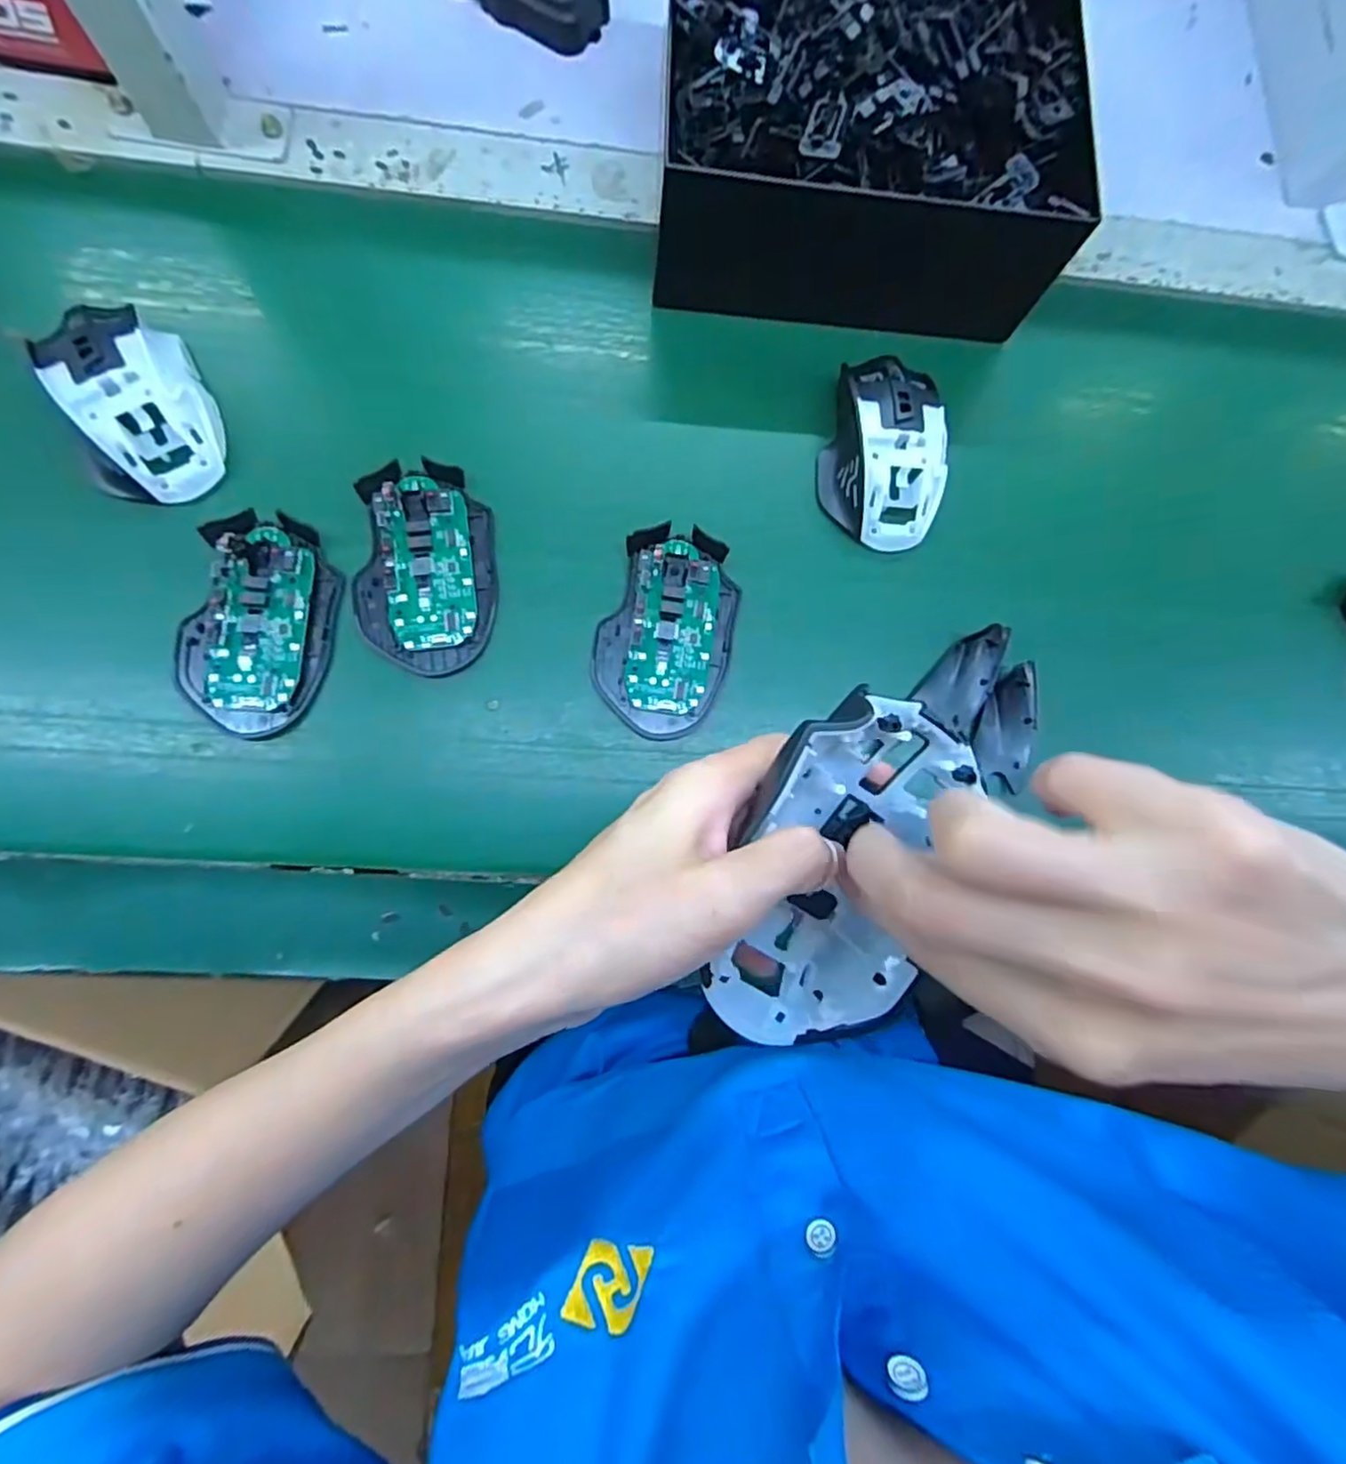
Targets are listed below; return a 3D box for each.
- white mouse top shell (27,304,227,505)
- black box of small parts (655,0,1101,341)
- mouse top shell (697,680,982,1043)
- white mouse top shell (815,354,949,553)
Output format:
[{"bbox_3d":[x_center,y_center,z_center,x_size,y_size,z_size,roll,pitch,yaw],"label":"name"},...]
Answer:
[{"bbox_3d":[-0.288,-0.178,0.357,0.072,0.034,0.111,-23,85,-9],"label":"white mouse top shell"},{"bbox_3d":[0.109,-0.349,0.389,0.223,0.107,0.177,4,82,-5],"label":"black box of small parts"},{"bbox_3d":[0.052,0.044,0.222,0.065,0.031,0.112,15,93,-4],"label":"mouse top shell"},{"bbox_3d":[0.122,-0.165,0.394,0.067,0.033,0.110,4,82,-5],"label":"white mouse top shell"}]

